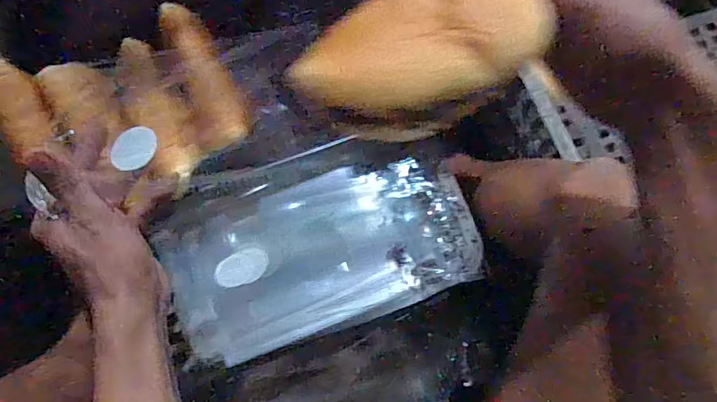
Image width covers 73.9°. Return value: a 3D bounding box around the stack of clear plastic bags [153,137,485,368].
[{"bbox_3d":[-0.035,0.041,0.478,0.298,0.031,0.177,-19,90,-6],"label":"stack of clear plastic bags"}]

